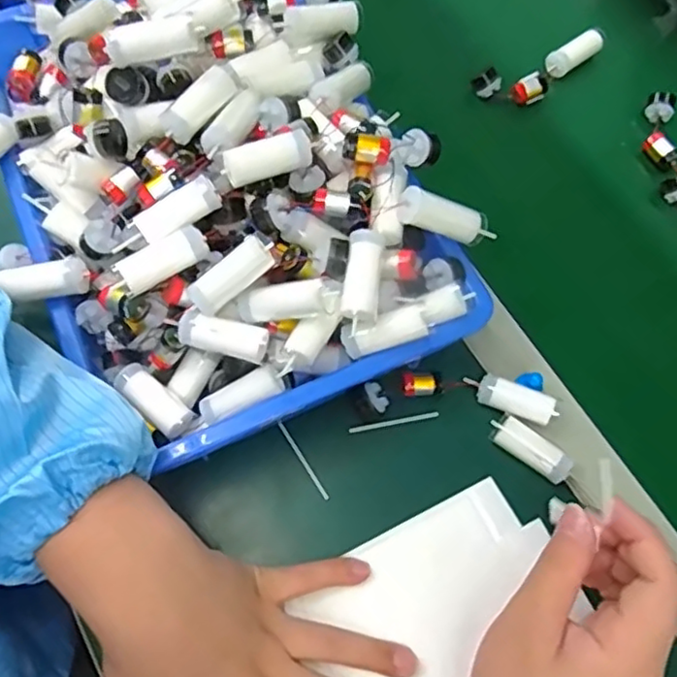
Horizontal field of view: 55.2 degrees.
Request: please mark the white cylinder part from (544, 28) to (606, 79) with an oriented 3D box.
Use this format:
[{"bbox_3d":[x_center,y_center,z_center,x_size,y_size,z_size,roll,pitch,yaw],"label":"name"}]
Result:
[{"bbox_3d":[0.201,-0.241,0.550,0.058,0.019,0.018,-34,72,-15],"label":"white cylinder part"}]

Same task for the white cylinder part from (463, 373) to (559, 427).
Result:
[{"bbox_3d":[0.110,0.038,0.416,0.056,0.015,0.019,22,68,7],"label":"white cylinder part"}]

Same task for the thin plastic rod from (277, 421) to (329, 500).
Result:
[{"bbox_3d":[-0.023,0.077,0.410,0.004,0.005,0.057,-31,72,-14],"label":"thin plastic rod"}]

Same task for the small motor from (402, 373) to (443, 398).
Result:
[{"bbox_3d":[0.055,0.030,0.422,0.028,0.011,0.014,0,67,-2],"label":"small motor"}]

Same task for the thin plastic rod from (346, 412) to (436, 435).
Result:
[{"bbox_3d":[0.036,0.055,0.422,0.058,0.004,0.005,-9,68,-6],"label":"thin plastic rod"}]

